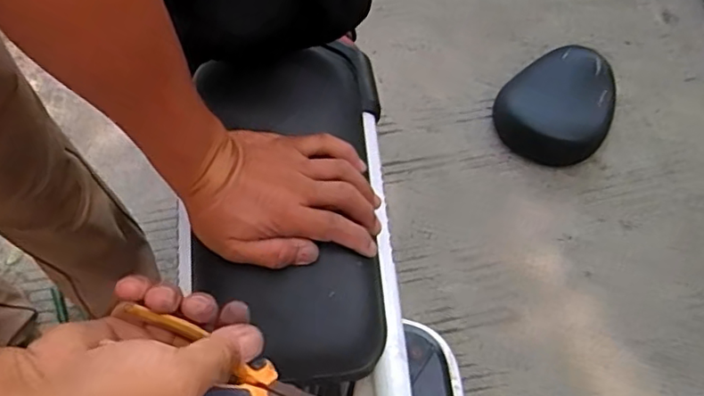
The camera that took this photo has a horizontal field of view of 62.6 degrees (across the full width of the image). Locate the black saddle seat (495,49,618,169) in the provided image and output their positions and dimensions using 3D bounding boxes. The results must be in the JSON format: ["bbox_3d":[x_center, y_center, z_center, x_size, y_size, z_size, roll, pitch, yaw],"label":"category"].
[{"bbox_3d":[0.447,-0.204,1.250,0.228,0.096,0.264,32,69,15],"label":"black saddle seat"}]

